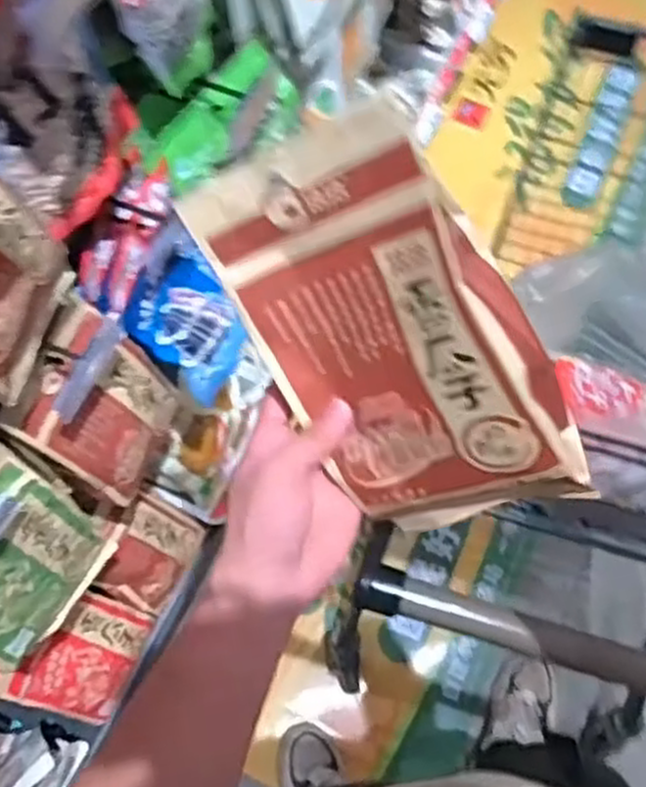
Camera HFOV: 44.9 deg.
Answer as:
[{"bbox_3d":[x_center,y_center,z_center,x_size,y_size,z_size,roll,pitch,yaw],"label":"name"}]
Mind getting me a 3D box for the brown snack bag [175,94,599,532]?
[{"bbox_3d":[0.036,-0.023,0.394,0.219,0.128,0.032,60,39,-17],"label":"brown snack bag"}]

